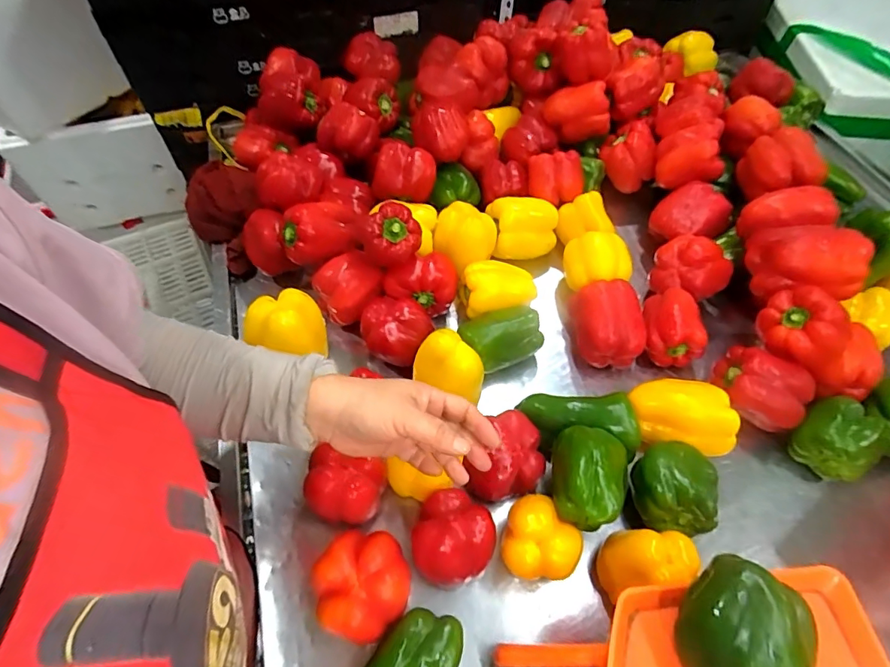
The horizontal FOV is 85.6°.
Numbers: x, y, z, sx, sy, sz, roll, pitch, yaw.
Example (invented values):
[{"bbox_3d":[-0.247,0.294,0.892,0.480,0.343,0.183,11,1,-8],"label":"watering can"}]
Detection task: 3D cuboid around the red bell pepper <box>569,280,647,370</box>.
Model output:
[{"bbox_3d":[0.205,-0.012,0.604,0.065,0.064,0.102,-3,58,-3],"label":"red bell pepper"}]

